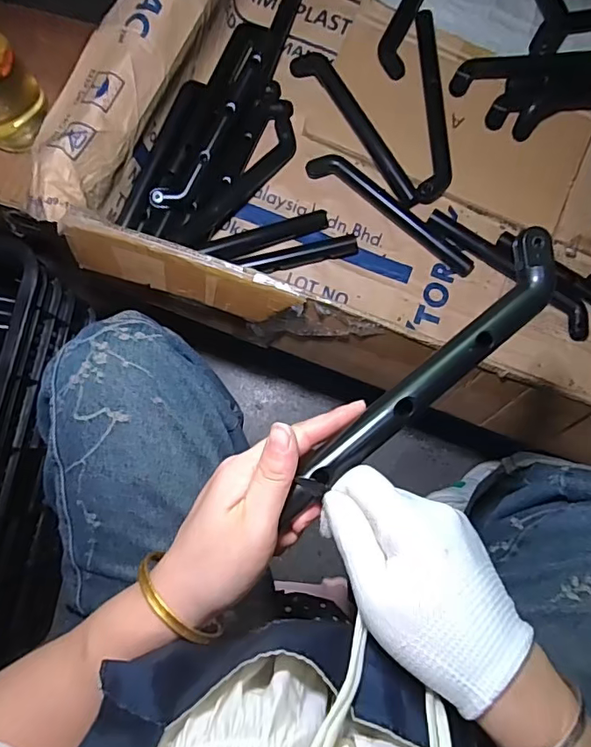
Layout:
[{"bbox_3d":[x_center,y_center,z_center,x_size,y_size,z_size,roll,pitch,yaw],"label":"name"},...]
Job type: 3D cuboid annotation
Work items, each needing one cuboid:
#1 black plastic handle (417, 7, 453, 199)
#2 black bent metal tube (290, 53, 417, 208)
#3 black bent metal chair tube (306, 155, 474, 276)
[{"bbox_3d":[0.180,-0.341,0.668,0.048,0.040,0.242,1,82,-2],"label":"black plastic handle"},{"bbox_3d":[0.082,-0.322,0.669,0.037,0.018,0.243,-36,85,-7],"label":"black bent metal tube"},{"bbox_3d":[0.127,-0.209,0.664,0.244,0.027,0.037,34,82,2],"label":"black bent metal chair tube"}]

